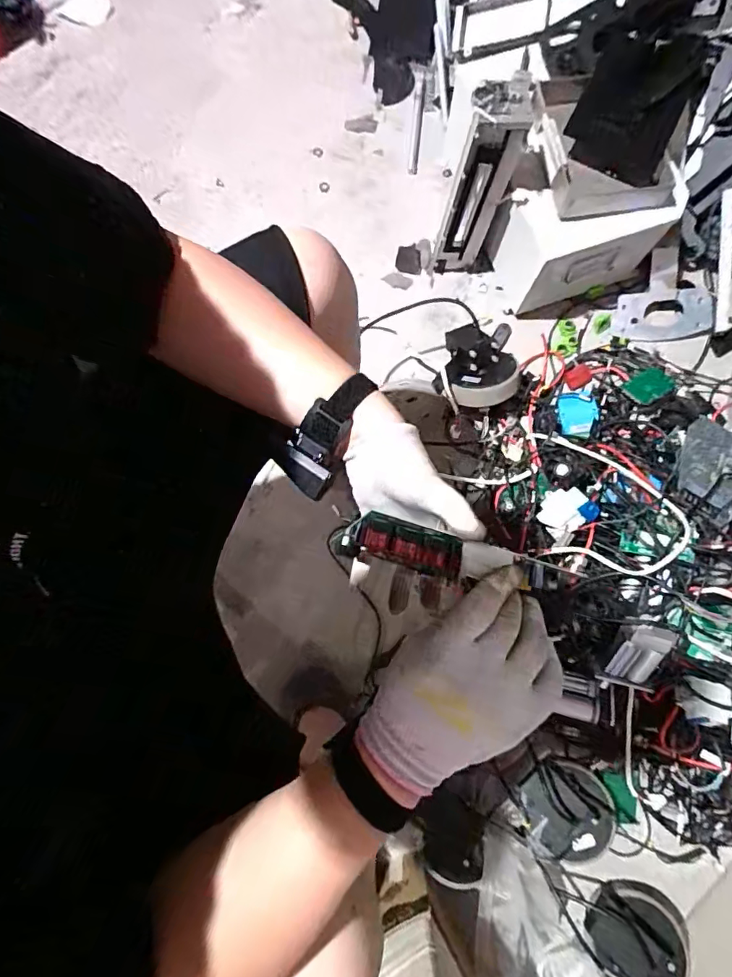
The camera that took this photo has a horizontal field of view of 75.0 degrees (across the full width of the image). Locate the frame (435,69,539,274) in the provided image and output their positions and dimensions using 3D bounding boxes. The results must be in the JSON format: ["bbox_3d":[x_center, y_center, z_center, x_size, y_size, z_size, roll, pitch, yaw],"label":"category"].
[{"bbox_3d":[0.210,-0.535,0.877,0.120,0.351,0.075,8,79,2],"label":"frame"}]

